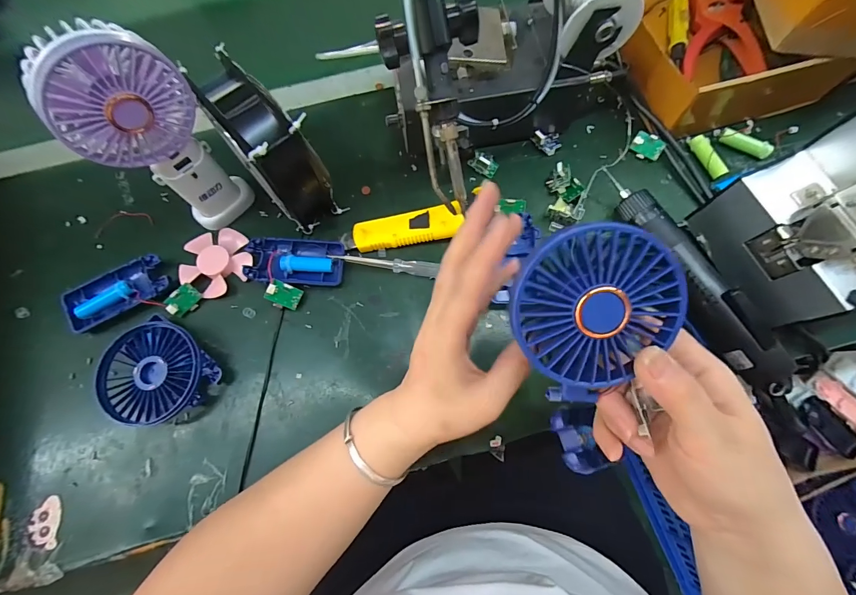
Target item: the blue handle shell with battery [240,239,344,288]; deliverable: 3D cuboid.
[{"bbox_3d":[-0.130,-0.034,0.363,0.091,0.019,0.047,2,73,2],"label":"blue handle shell with battery"}]

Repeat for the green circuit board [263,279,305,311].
[{"bbox_3d":[-0.137,-0.001,0.350,0.031,0.005,0.023,25,88,-24],"label":"green circuit board"}]

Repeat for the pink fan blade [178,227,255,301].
[{"bbox_3d":[-0.215,-0.036,0.369,0.071,0.014,0.067,0,73,2],"label":"pink fan blade"}]

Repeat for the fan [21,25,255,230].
[{"bbox_3d":[-0.220,-0.125,0.304,0.053,0.179,0.086,31,76,10],"label":"fan"}]

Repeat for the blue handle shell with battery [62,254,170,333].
[{"bbox_3d":[-0.303,-0.004,0.360,0.089,0.015,0.047,-26,74,-6],"label":"blue handle shell with battery"}]

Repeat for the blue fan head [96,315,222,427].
[{"bbox_3d":[-0.243,0.065,0.330,0.081,0.031,0.089,0,73,2],"label":"blue fan head"}]

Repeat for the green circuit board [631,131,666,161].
[{"bbox_3d":[0.235,-0.161,0.394,0.031,0.004,0.026,21,109,7],"label":"green circuit board"}]

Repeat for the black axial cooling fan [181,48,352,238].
[{"bbox_3d":[-0.144,-0.131,0.340,0.112,0.116,0.051,43,78,13],"label":"black axial cooling fan"}]

